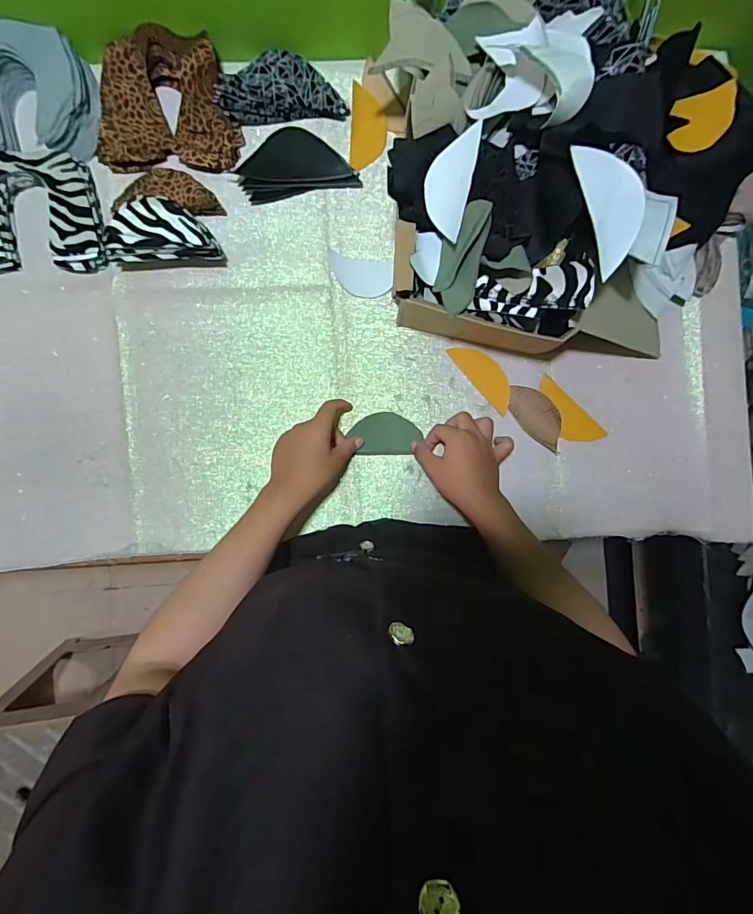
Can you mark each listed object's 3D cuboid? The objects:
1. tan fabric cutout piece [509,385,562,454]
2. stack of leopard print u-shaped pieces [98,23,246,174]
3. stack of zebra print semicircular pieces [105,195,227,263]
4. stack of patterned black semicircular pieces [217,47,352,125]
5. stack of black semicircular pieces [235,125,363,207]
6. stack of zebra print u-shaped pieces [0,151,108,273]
[{"bbox_3d":[0.201,-0.051,0.569,0.091,0.004,0.045,45,105,-3],"label":"tan fabric cutout piece"},{"bbox_3d":[-0.250,-0.408,0.523,0.164,0.039,0.143,-9,90,-3],"label":"stack of leopard print u-shaped pieces"},{"bbox_3d":[-0.241,-0.254,0.522,0.120,0.063,0.064,-1,89,-3],"label":"stack of zebra print semicircular pieces"},{"bbox_3d":[-0.112,-0.441,0.541,0.145,0.028,0.071,-6,89,-3],"label":"stack of patterned black semicircular pieces"},{"bbox_3d":[-0.098,-0.357,0.550,0.137,0.014,0.079,-14,90,-3],"label":"stack of black semicircular pieces"},{"bbox_3d":[-0.397,-0.283,0.533,0.158,0.034,0.130,-5,89,-3],"label":"stack of zebra print u-shaped pieces"}]

